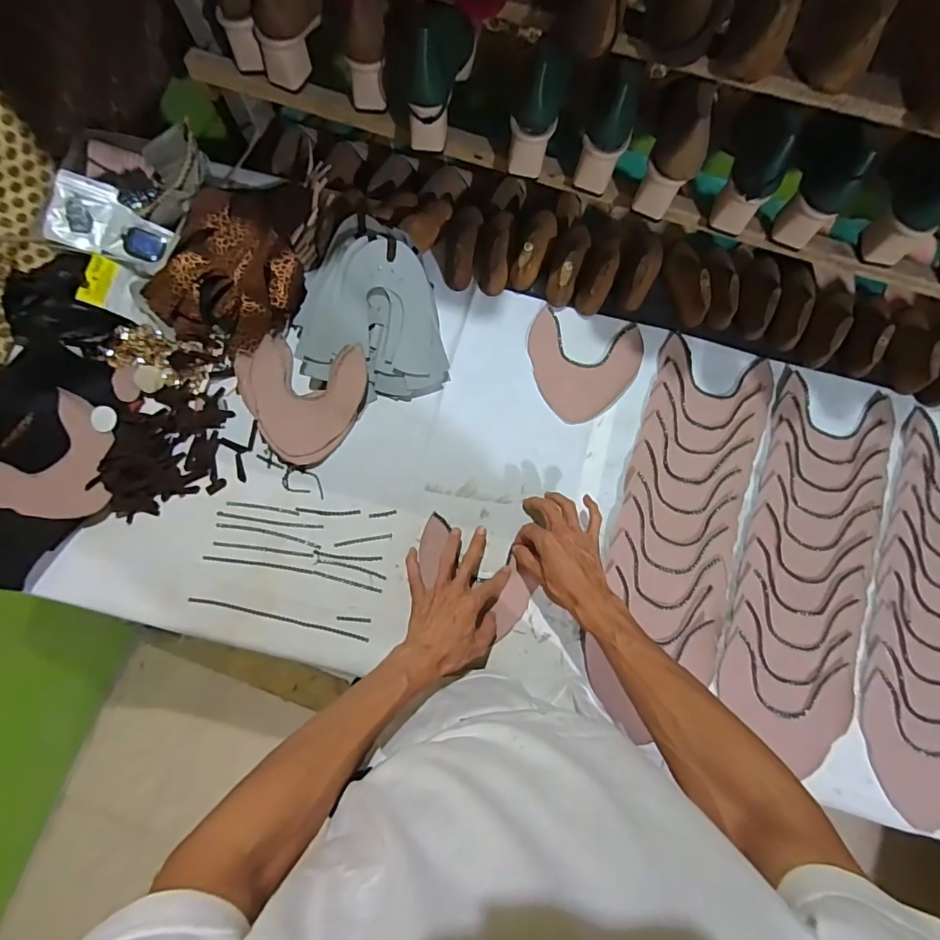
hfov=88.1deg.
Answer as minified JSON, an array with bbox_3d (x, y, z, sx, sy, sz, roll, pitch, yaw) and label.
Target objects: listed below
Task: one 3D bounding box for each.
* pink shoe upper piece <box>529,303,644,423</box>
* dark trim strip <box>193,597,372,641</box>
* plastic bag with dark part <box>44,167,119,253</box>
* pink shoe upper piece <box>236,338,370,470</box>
[{"bbox_3d":[0.165,-0.149,0.711,0.160,0.006,0.161,11,79,2],"label":"pink shoe upper piece"},{"bbox_3d":[-0.246,0.193,0.630,0.235,0.009,0.007,13,78,2],"label":"dark trim strip"},{"bbox_3d":[-0.544,-0.361,0.677,0.071,0.007,0.100,14,84,-18],"label":"plastic bag with dark part"},{"bbox_3d":[-0.241,-0.099,0.675,0.175,0.026,0.165,12,78,2],"label":"pink shoe upper piece"}]

